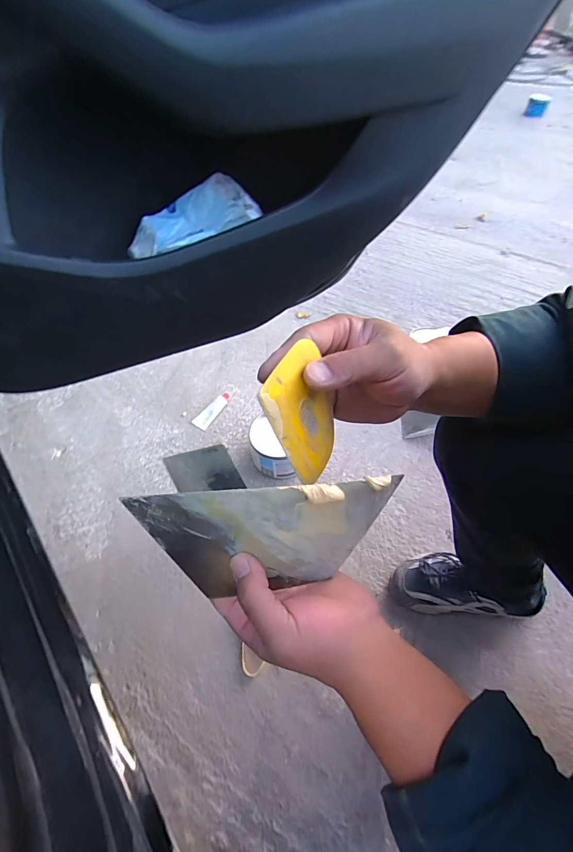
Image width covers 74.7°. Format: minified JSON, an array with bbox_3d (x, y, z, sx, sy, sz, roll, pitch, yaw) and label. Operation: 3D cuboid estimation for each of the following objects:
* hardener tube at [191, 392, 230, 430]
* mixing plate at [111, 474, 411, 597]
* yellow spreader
[{"bbox_3d":[-0.204,-0.050,1.033,0.043,0.025,0.126,25,56,20],"label":"hardener tube"},{"bbox_3d":[-0.012,0.084,0.269,0.166,0.102,0.007,-4,33,-6],"label":"mixing plate"},{"bbox_3d":[0.015,-0.008,0.263,0.005,0.092,0.061,10,50,37],"label":"yellow spreader"}]

